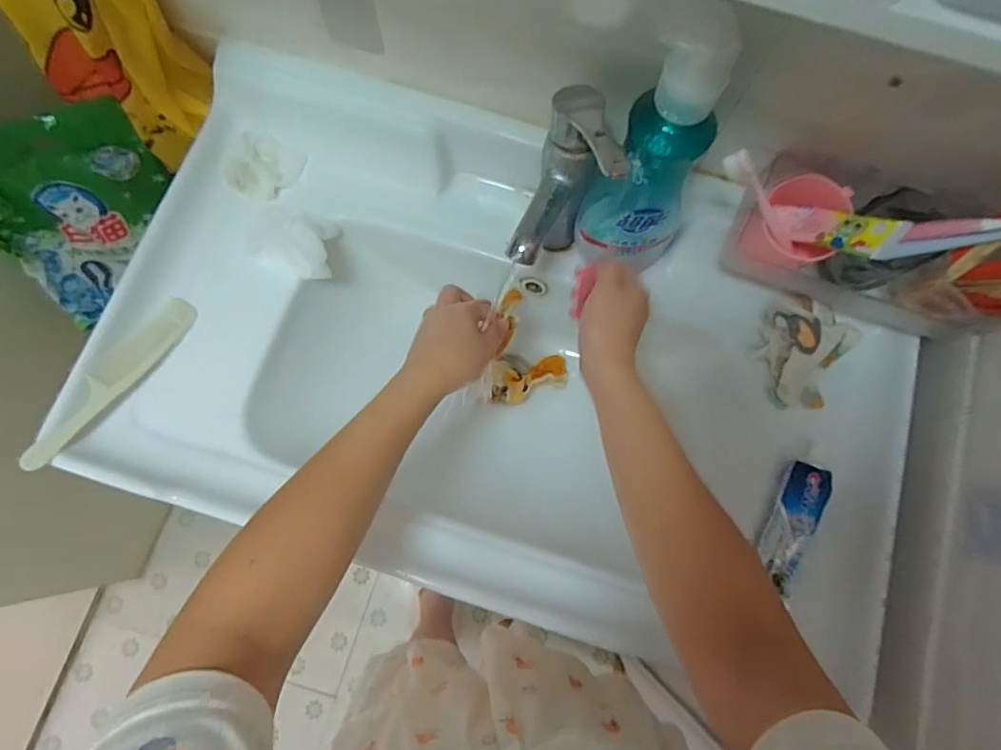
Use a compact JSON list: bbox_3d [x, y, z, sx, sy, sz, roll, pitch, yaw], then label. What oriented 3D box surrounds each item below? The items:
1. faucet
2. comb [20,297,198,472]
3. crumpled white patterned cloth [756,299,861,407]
[{"bbox_3d":[0.045,-0.159,0.513,0.061,0.184,0.139,27,78,5],"label":"faucet"},{"bbox_3d":[-0.383,0.002,0.529,0.038,0.004,0.201,50,58,-27],"label":"comb"},{"bbox_3d":[0.319,-0.027,0.554,0.077,0.063,0.093,-13,77,-4],"label":"crumpled white patterned cloth"}]

